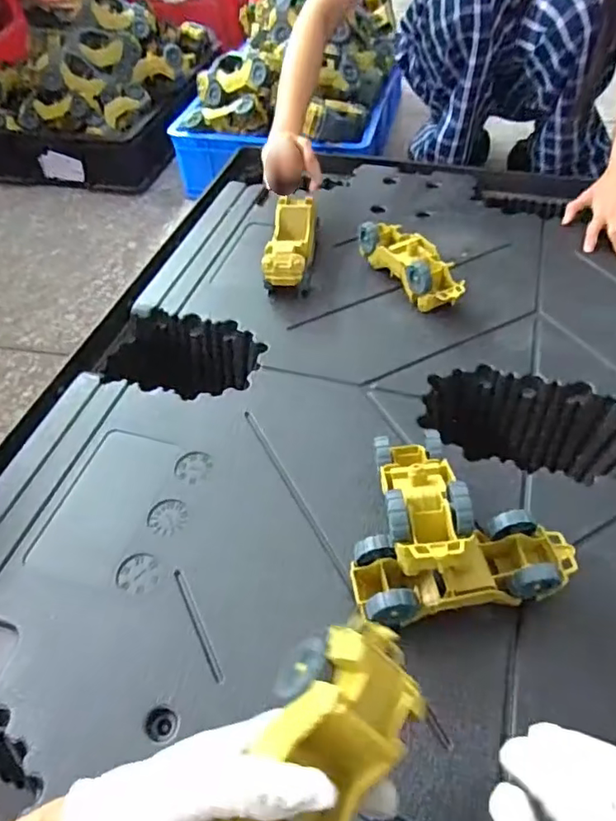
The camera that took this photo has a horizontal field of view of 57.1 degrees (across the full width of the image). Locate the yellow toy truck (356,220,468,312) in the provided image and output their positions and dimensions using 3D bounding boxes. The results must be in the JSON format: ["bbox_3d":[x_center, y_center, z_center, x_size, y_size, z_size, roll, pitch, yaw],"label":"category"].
[{"bbox_3d":[0.134,-0.188,0.740,0.059,0.060,0.173,-25,53,-17],"label":"yellow toy truck"}]

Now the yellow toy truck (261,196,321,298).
[{"bbox_3d":[-0.021,-0.228,0.781,0.059,0.064,0.166,3,50,6],"label":"yellow toy truck"}]

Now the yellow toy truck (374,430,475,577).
[{"bbox_3d":[0.092,0.069,0.468,0.065,0.067,0.165,-1,27,3],"label":"yellow toy truck"}]

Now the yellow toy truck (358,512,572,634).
[{"bbox_3d":[0.128,0.133,0.466,0.178,0.063,0.063,-10,50,-5],"label":"yellow toy truck"}]

